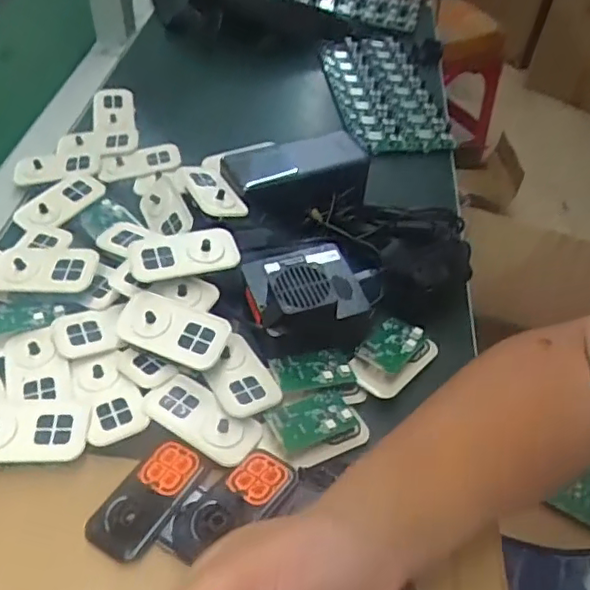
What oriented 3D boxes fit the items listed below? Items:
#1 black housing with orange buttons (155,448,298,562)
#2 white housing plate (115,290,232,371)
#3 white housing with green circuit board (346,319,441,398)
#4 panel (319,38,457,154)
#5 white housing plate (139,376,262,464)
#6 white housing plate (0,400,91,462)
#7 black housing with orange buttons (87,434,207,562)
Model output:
[{"bbox_3d":[-0.037,0.117,0.342,0.079,0.017,0.038,-35,60,-28],"label":"black housing with orange buttons"},{"bbox_3d":[-0.082,0.022,0.404,0.072,0.008,0.040,19,62,6],"label":"white housing plate"},{"bbox_3d":[0.071,0.043,0.431,0.042,0.022,0.068,32,55,21],"label":"white housing with green circuit board"},{"bbox_3d":[0.097,-0.239,0.696,0.100,0.017,0.235,-5,47,-10],"label":"panel"},{"bbox_3d":[-0.059,0.079,0.382,0.075,0.008,0.037,27,54,18],"label":"white housing plate"},{"bbox_3d":[-0.165,0.082,0.364,0.077,0.008,0.042,0,50,-3],"label":"white housing plate"},{"bbox_3d":[-0.087,0.118,0.352,0.040,0.007,0.072,26,53,17],"label":"black housing with orange buttons"}]

